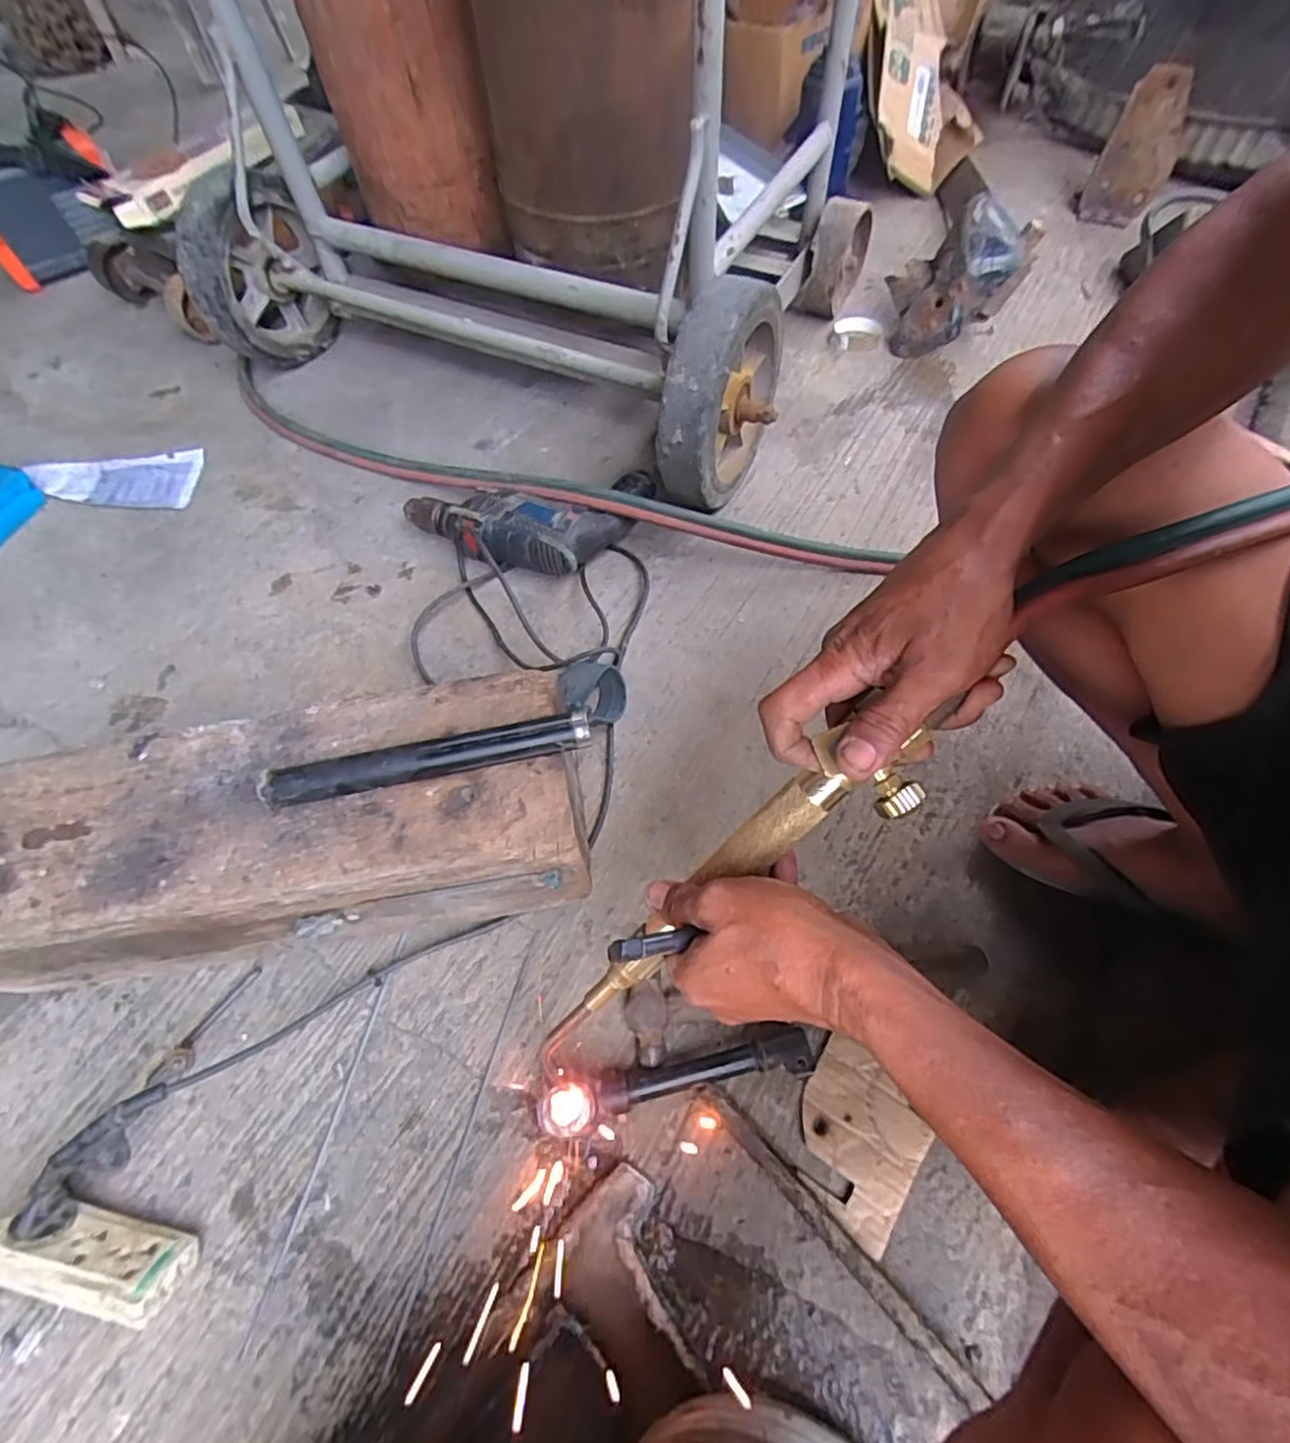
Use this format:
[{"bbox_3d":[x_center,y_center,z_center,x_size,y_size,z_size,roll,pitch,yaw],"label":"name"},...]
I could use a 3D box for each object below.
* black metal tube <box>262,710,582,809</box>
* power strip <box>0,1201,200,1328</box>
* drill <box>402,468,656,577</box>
[{"bbox_3d":[-0.153,0.029,0.470,0.228,0.030,0.024,-11,60,-3],"label":"black metal tube"},{"bbox_3d":[-0.387,0.376,0.460,0.142,0.047,0.049,8,61,8],"label":"power strip"},{"bbox_3d":[-0.144,-0.260,0.791,0.279,0.070,0.176,18,63,13],"label":"drill"}]

